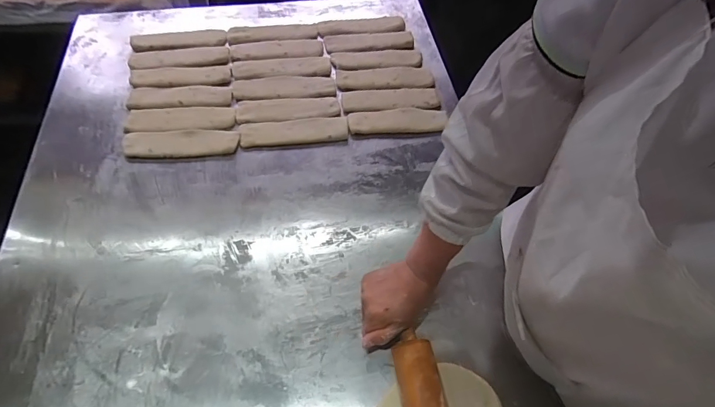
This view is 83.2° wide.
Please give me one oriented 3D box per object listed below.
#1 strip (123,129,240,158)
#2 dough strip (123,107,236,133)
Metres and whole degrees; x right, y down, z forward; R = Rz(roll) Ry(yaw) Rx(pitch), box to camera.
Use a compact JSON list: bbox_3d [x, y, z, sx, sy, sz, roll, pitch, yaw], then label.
[{"bbox_3d":[-0.321,-0.111,0.736,0.200,0.010,0.062,-3,58,-4],"label":"strip"},{"bbox_3d":[-0.334,-0.162,0.766,0.196,0.010,0.059,-6,59,-5],"label":"dough strip"}]

